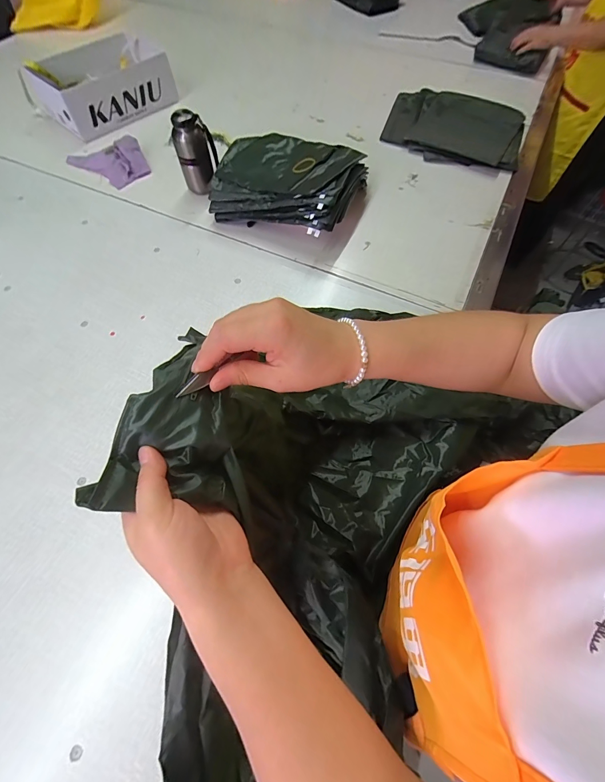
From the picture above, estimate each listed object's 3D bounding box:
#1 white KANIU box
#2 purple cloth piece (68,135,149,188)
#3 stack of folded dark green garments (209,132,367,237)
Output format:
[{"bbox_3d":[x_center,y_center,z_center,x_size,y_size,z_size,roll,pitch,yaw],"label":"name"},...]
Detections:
[{"bbox_3d":[-0.609,-0.937,1.029,0.396,0.116,0.255,-35,69,-16],"label":"white KANIU box"},{"bbox_3d":[-0.530,-0.649,0.925,0.237,0.044,0.142,30,67,14],"label":"purple cloth piece"},{"bbox_3d":[-0.039,-0.517,0.821,0.354,0.106,0.336,18,64,10],"label":"stack of folded dark green garments"}]

